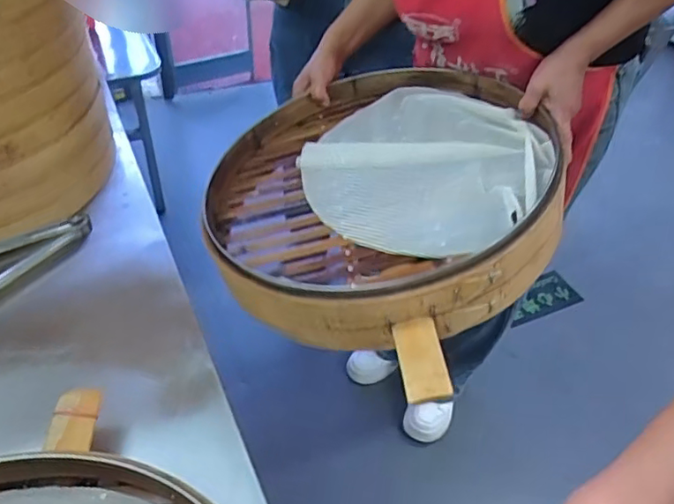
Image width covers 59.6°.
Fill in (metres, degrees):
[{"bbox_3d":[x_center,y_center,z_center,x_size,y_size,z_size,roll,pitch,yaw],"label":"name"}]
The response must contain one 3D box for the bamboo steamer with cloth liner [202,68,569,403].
[{"bbox_3d":[0.059,-0.107,0.850,0.497,0.129,0.518,27,52,25],"label":"bamboo steamer with cloth liner"}]

